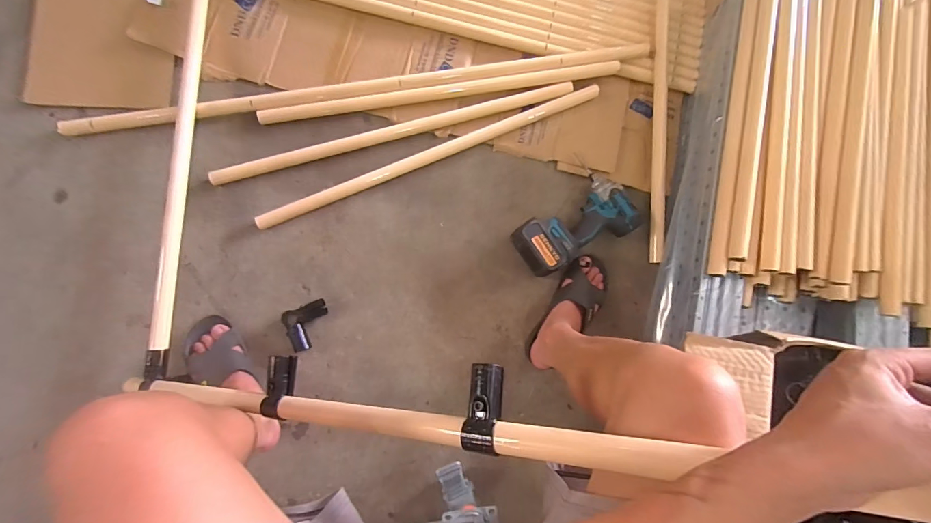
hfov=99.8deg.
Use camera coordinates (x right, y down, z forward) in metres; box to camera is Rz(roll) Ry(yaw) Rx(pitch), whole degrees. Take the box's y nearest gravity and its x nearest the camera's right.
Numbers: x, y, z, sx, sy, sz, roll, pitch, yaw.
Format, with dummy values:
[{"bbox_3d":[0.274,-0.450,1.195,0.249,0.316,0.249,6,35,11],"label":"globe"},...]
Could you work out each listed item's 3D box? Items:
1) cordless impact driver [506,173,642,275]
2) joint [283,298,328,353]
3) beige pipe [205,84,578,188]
[{"bbox_3d":[0.228,-0.068,0.804,0.256,0.088,0.139,-37,88,-8],"label":"cordless impact driver"},{"bbox_3d":[-0.300,0.123,0.751,0.077,0.029,0.082,-19,86,-7],"label":"joint"},{"bbox_3d":[-0.133,-0.273,0.811,0.751,0.024,0.033,-17,86,-7],"label":"beige pipe"}]

